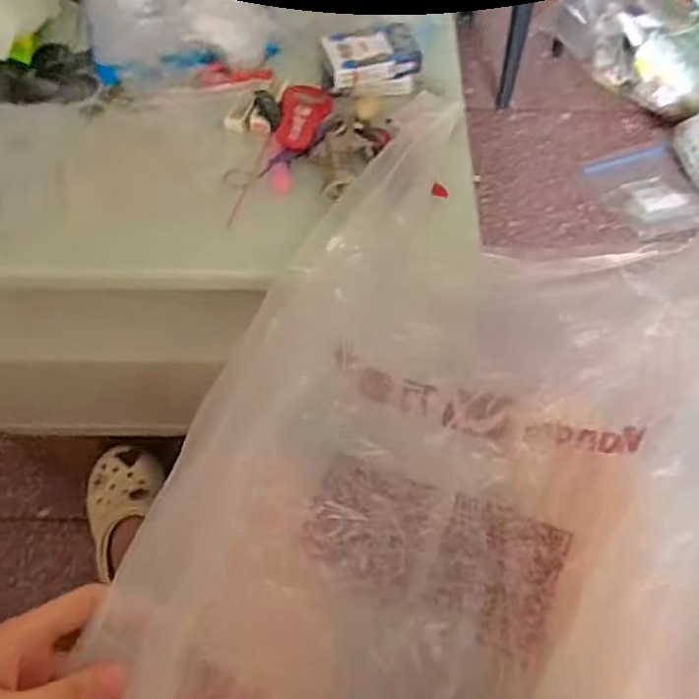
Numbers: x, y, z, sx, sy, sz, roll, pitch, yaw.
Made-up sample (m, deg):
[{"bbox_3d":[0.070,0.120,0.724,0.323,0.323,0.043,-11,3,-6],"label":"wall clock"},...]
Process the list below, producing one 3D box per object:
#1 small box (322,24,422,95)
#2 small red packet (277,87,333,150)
[{"bbox_3d":[0.021,-0.283,0.644,0.088,0.032,0.063,-12,59,-8],"label":"small box"},{"bbox_3d":[-0.042,-0.219,0.616,0.046,0.016,0.091,4,58,2],"label":"small red packet"}]

